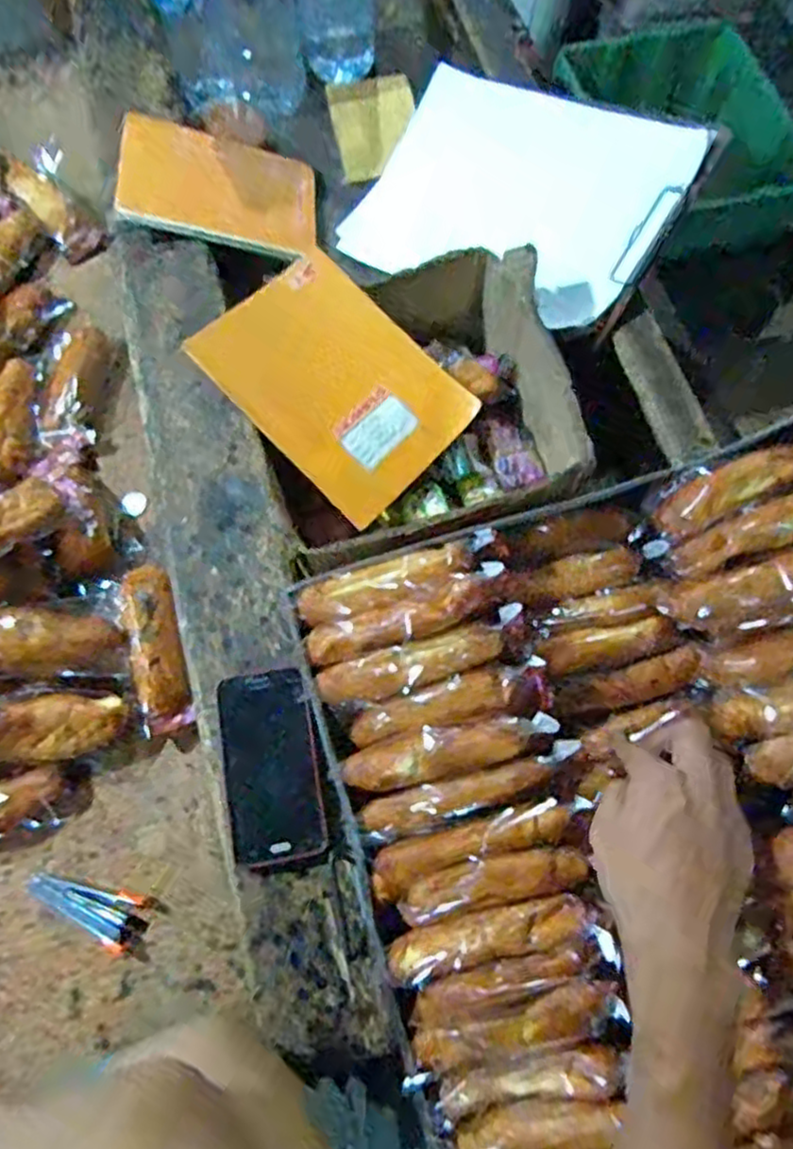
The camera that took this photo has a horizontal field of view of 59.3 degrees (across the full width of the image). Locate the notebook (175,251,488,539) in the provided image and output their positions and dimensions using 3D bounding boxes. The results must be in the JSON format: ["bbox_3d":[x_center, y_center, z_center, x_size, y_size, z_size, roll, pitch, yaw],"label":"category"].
[{"bbox_3d":[-0.050,-0.166,0.604,0.209,0.019,0.159,43,72,-5],"label":"notebook"}]

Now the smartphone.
[{"bbox_3d":[-0.097,0.146,0.540,0.070,0.006,0.141,-10,76,1],"label":"smartphone"}]

